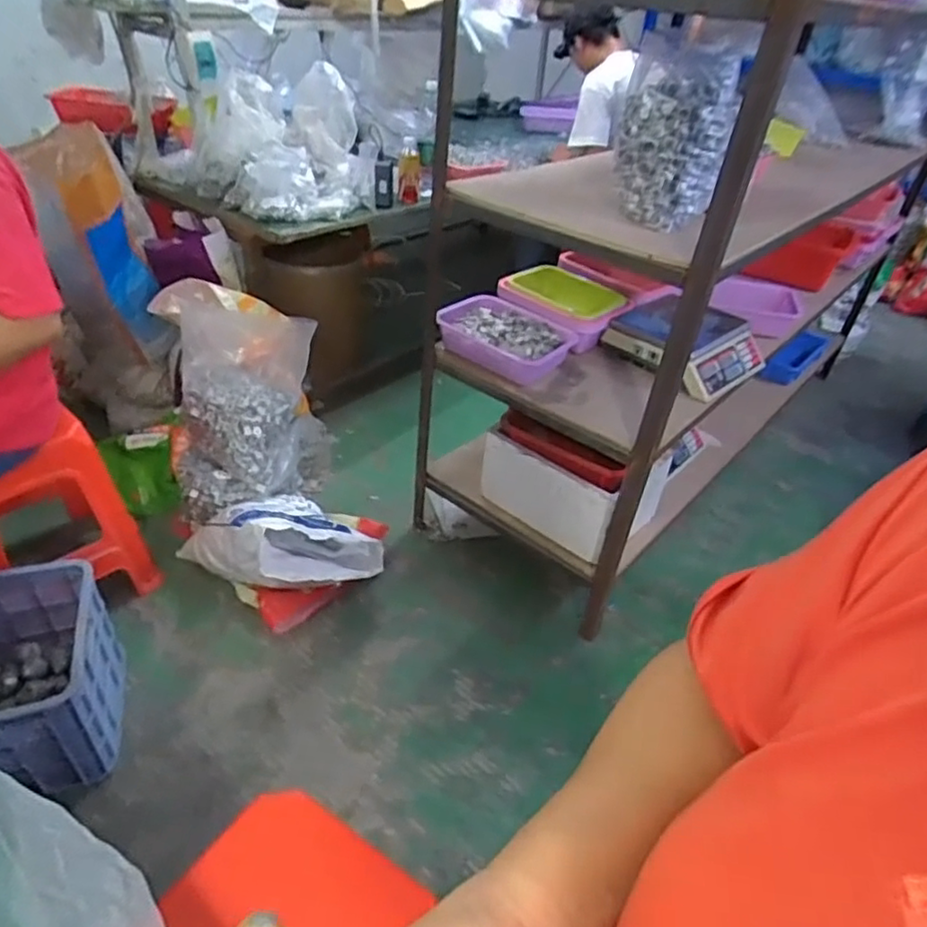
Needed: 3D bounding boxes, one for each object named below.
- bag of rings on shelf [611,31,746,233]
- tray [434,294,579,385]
[{"bbox_3d":[0.334,-0.523,1.047,0.175,0.261,0.084,16,39,13],"label":"bag of rings on shelf"},{"bbox_3d":[0.095,-0.289,1.501,0.279,0.090,0.172,30,44,28],"label":"tray"}]

